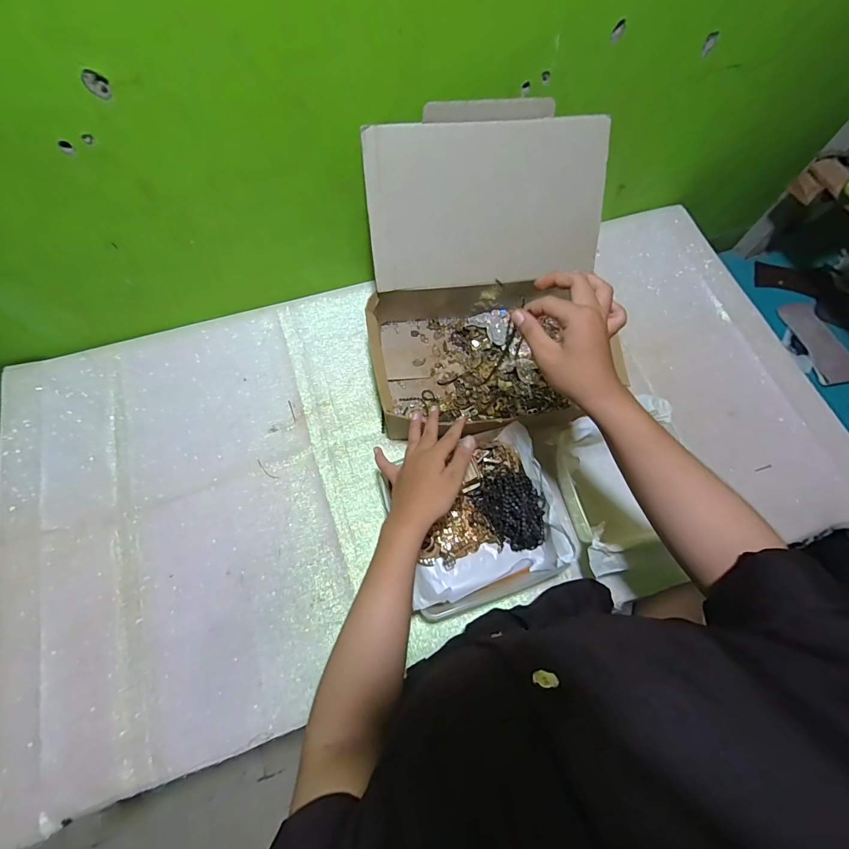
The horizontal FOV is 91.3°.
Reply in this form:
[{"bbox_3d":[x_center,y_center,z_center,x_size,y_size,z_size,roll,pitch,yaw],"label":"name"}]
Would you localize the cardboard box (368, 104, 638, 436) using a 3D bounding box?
[{"bbox_3d":[0.089,-0.191,0.558,0.313,0.259,0.294,-4,69,-4],"label":"cardboard box"}]

